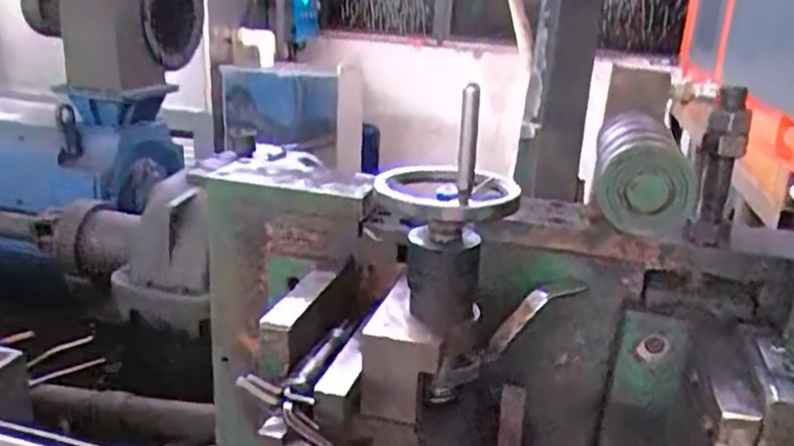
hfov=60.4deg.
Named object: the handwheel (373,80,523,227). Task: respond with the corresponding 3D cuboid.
[{"bbox_3d":[0.047,-0.059,0.556,0.112,0.111,0.127,7,19,11],"label":"handwheel"}]

